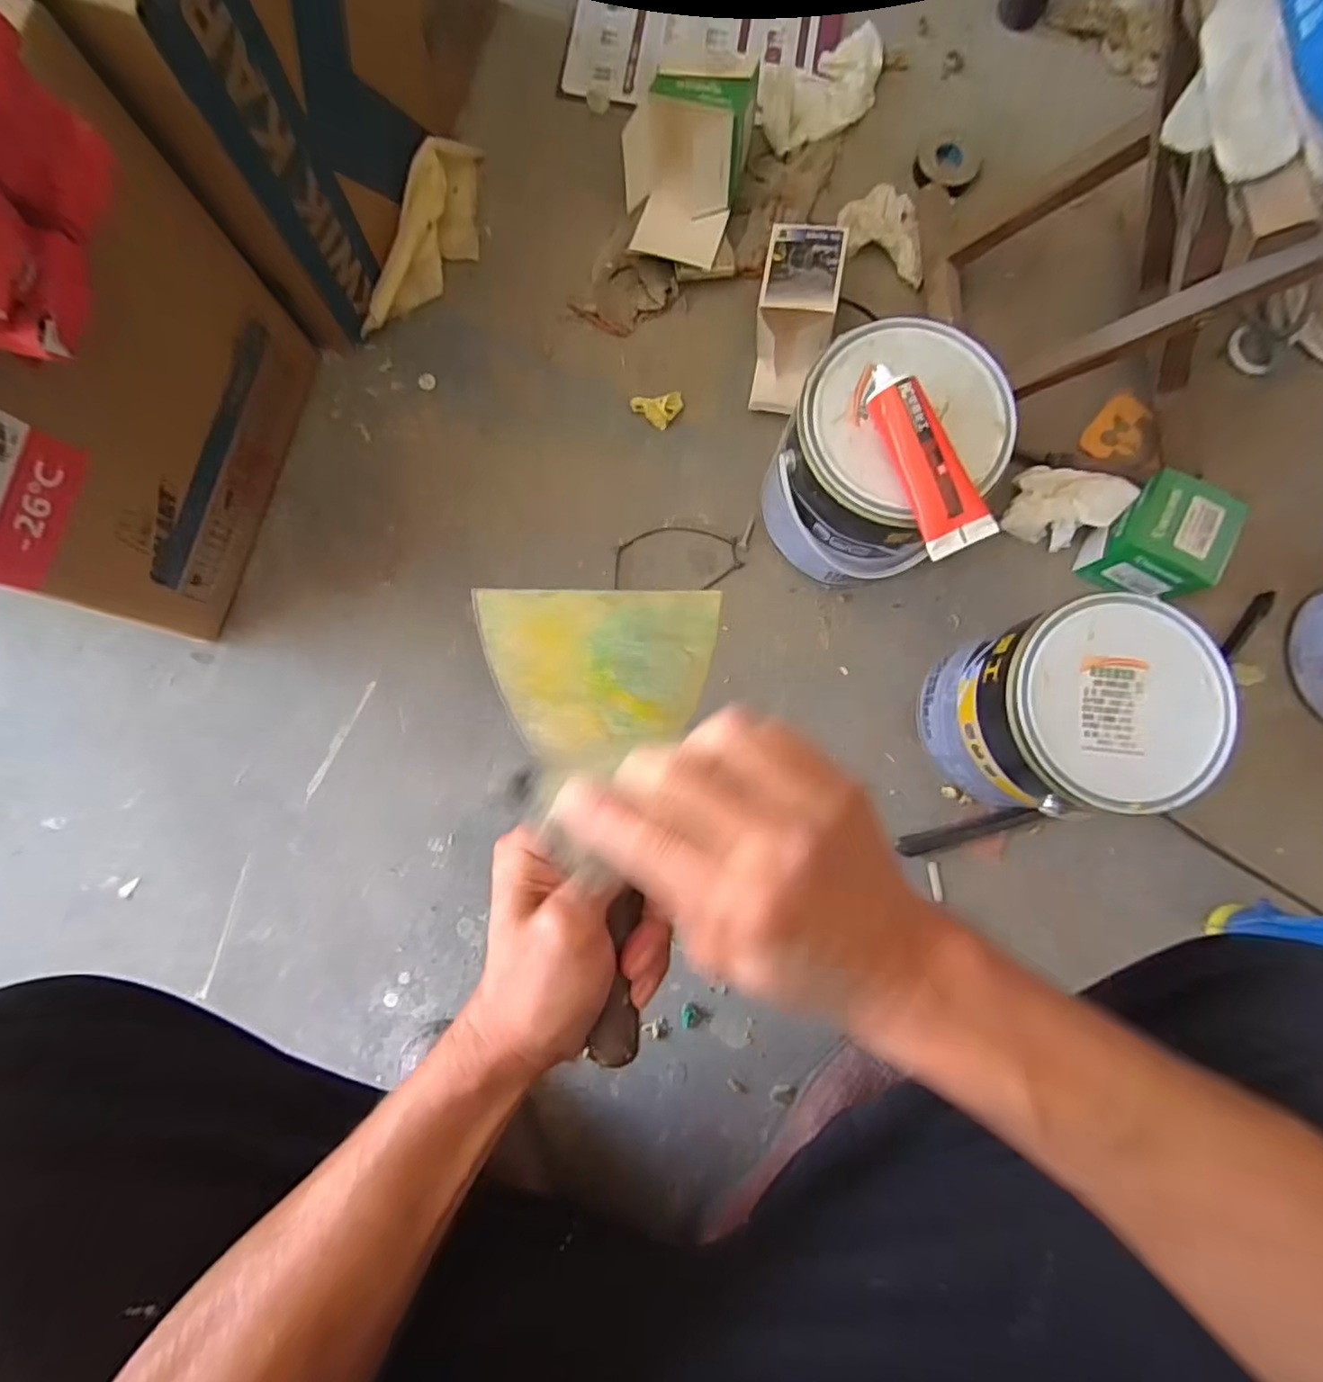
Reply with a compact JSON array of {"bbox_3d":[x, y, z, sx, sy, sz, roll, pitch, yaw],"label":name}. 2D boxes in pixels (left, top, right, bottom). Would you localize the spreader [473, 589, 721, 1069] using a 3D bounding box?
[{"bbox_3d":[-0.026,0.057,0.303,0.112,0.018,0.214,-2,84,-2],"label":"spreader"}]

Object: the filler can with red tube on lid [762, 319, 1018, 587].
[{"bbox_3d":[0.170,-0.180,0.524,0.151,0.189,0.154,0,84,-1],"label":"filler can with red tube on lid"}]

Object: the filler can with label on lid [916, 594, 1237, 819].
[{"bbox_3d":[0.316,0.018,0.519,0.146,0.168,0.144,0,84,-2],"label":"filler can with label on lid"}]

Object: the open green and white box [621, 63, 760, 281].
[{"bbox_3d":[0.021,-0.476,0.597,0.110,0.098,0.135,4,83,-2],"label":"open green and white box"}]

